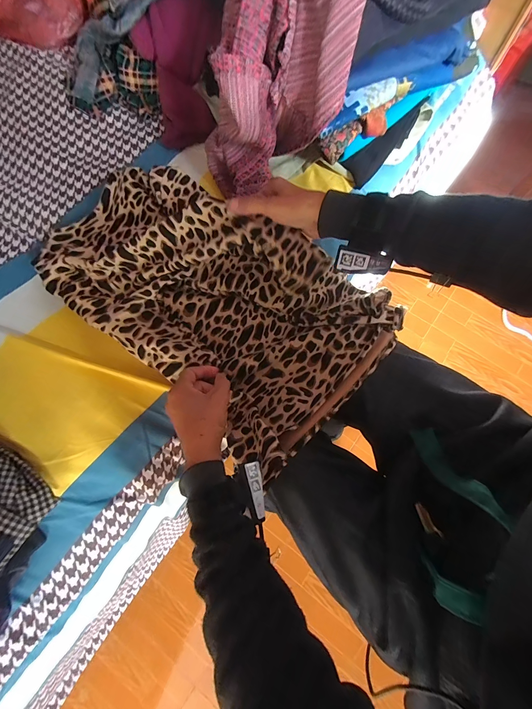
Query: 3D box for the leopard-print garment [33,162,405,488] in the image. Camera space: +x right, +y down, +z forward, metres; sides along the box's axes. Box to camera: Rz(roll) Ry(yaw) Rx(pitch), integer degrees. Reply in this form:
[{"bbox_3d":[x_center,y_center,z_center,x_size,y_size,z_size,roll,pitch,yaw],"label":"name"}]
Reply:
[{"bbox_3d":[-0.081,-0.101,0.477,0.514,0.122,0.311,39,80,11],"label":"leopard-print garment"}]

